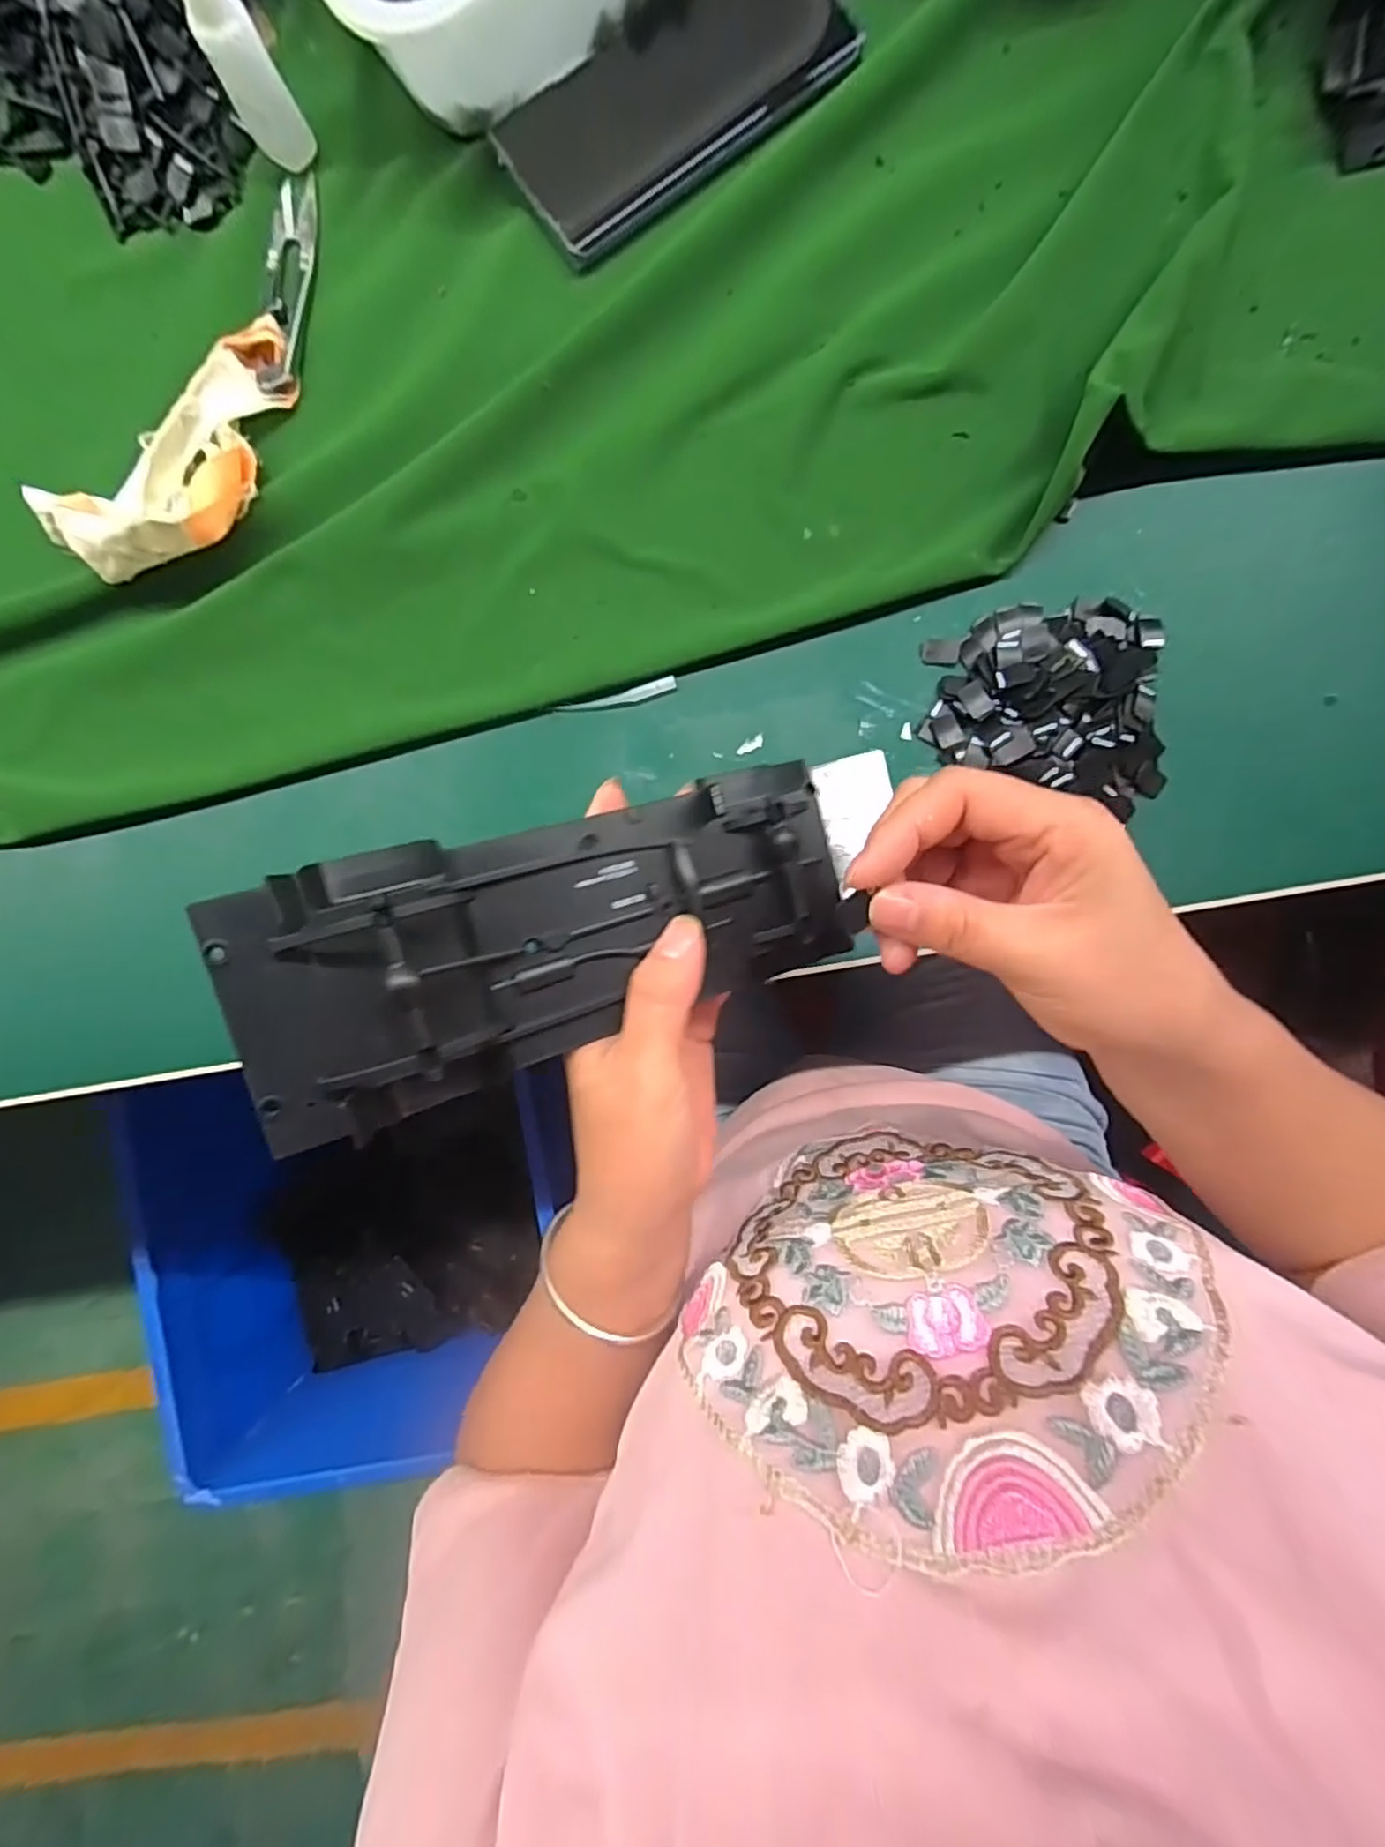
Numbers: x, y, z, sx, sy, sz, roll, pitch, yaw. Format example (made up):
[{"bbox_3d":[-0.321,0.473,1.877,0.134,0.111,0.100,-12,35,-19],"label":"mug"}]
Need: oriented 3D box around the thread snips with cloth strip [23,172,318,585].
[{"bbox_3d":[-0.211,-0.245,0.303,0.072,0.028,0.201,28,91,2],"label":"thread snips with cloth strip"}]

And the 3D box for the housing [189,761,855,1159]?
[{"bbox_3d":[-0.036,0.001,0.211,0.188,0.032,0.074,-19,88,-20],"label":"housing"}]

